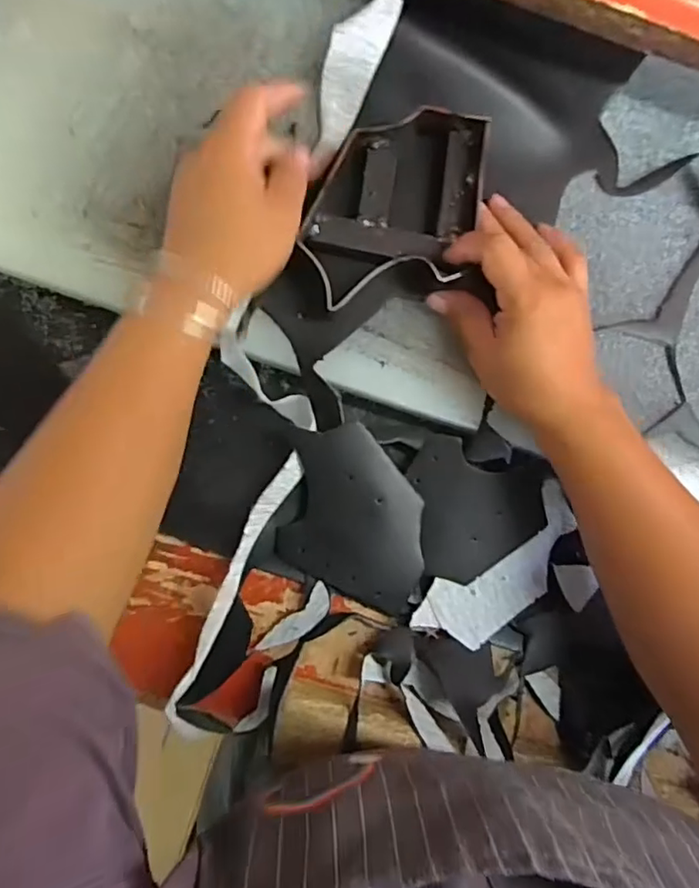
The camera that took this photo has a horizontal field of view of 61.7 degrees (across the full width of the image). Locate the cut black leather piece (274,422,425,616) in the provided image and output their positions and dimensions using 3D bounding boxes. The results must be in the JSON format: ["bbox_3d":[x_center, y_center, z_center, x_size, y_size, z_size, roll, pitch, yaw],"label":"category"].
[{"bbox_3d":[0.007,0.050,0.409,0.113,0.013,0.102,27,89,-2],"label":"cut black leather piece"}]

